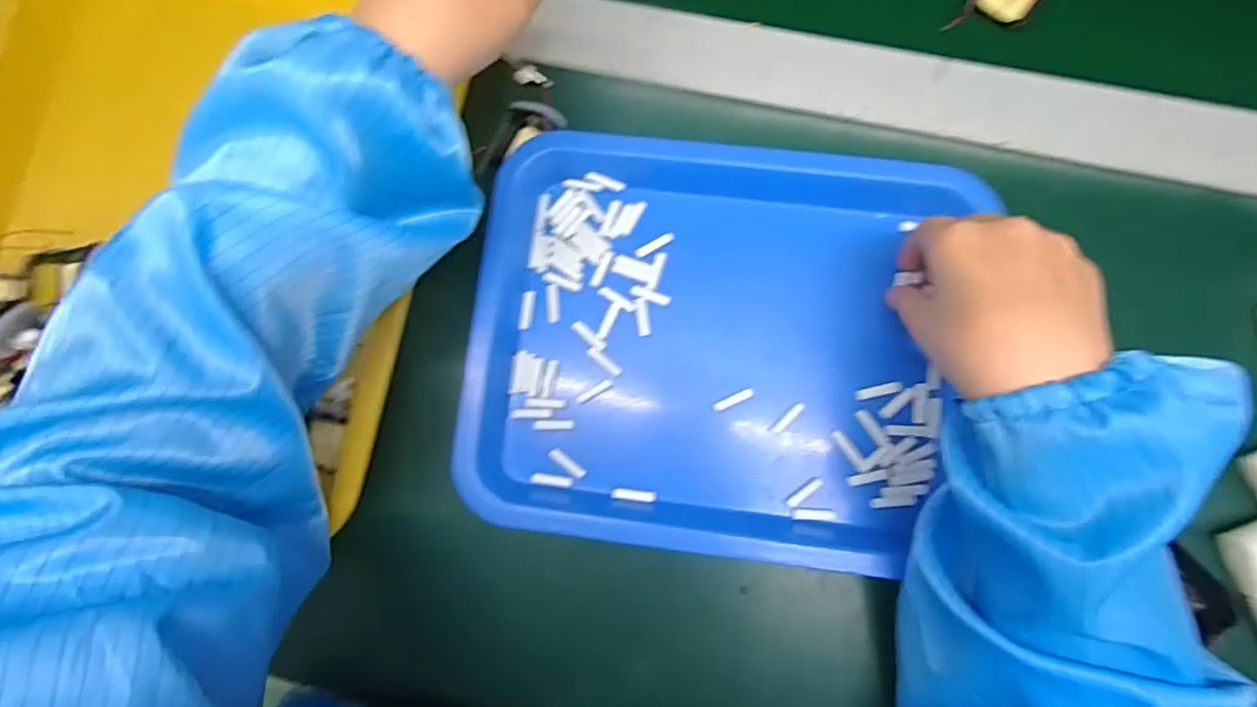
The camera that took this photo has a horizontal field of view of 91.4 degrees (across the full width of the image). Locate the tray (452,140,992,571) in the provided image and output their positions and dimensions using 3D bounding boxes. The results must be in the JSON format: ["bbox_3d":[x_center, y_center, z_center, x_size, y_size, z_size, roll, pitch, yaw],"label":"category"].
[{"bbox_3d":[0.045,-0.006,0.349,0.258,0.034,0.229,7,86,4],"label":"tray"}]

